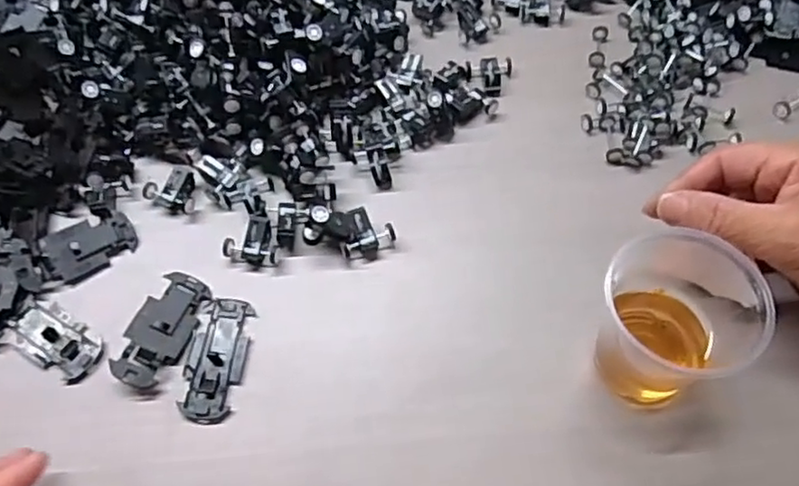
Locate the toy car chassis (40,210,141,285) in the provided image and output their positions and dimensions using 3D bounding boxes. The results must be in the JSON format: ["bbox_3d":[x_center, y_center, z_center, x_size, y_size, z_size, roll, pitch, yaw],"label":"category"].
[{"bbox_3d":[-0.180,0.001,0.377,0.050,0.004,0.032,-31,79,-20],"label":"toy car chassis"}]

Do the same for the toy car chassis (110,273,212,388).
[{"bbox_3d":[-0.126,0.046,0.345,0.030,0.011,0.065,14,60,10],"label":"toy car chassis"}]

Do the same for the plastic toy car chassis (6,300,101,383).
[{"bbox_3d":[-0.187,0.052,0.349,0.057,0.006,0.029,29,64,18],"label":"plastic toy car chassis"}]

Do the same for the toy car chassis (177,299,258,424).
[{"bbox_3d":[-0.095,0.060,0.340,0.030,0.004,0.066,5,59,5],"label":"toy car chassis"}]

